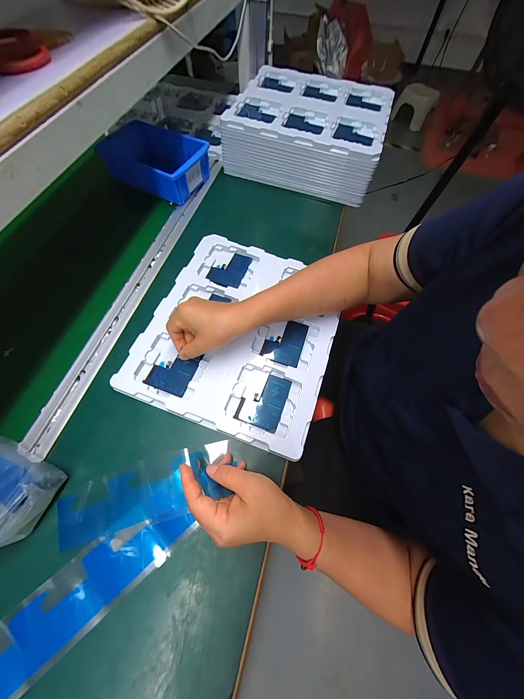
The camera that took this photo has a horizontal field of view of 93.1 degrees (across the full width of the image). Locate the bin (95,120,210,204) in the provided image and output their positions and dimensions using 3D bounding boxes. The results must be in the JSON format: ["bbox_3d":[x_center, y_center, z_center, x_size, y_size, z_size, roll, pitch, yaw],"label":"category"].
[{"bbox_3d":[-0.215,-0.392,0.525,0.184,0.072,0.135,19,67,5],"label":"bin"}]

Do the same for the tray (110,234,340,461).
[{"bbox_3d":[-0.028,-0.034,0.397,0.273,0.014,0.309,20,67,5],"label":"tray"}]

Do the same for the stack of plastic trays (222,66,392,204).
[{"bbox_3d":[0.109,-0.497,0.566,0.316,0.096,0.271,19,67,5],"label":"stack of plastic trays"}]

